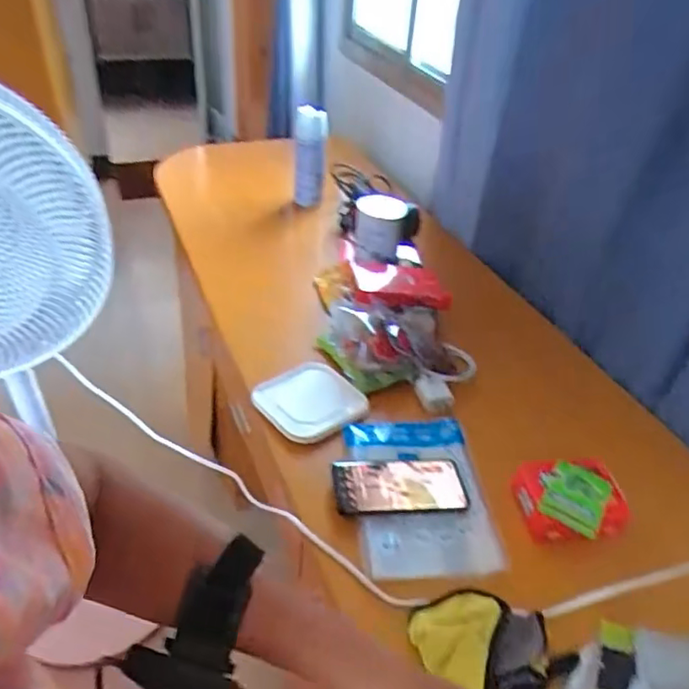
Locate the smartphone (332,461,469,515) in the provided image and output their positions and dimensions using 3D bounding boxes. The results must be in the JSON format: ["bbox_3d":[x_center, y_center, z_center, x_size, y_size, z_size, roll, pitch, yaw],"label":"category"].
[{"bbox_3d":[0.067,0.169,0.693,0.155,0.015,0.071,-1,40,-7],"label":"smartphone"}]

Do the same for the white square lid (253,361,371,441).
[{"bbox_3d":[-0.054,0.078,0.812,0.140,0.026,0.130,34,47,31],"label":"white square lid"}]

